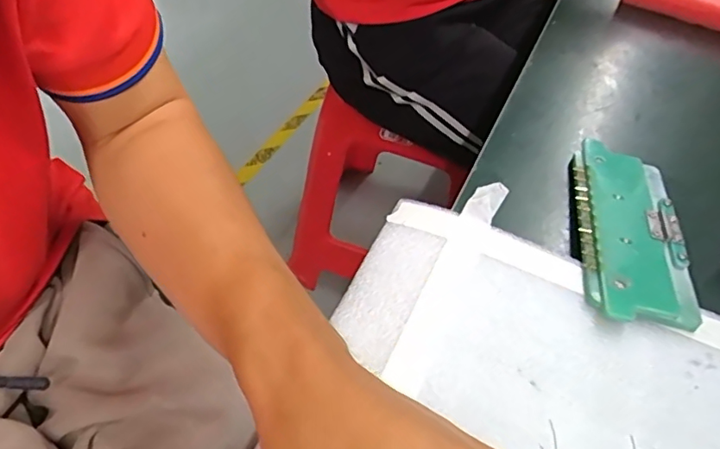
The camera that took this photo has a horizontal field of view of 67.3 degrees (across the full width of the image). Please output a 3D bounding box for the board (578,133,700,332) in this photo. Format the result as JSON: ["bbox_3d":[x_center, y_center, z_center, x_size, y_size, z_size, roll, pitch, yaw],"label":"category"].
[{"bbox_3d":[0.170,-0.003,0.339,0.061,0.010,0.154,14,49,5],"label":"board"}]

